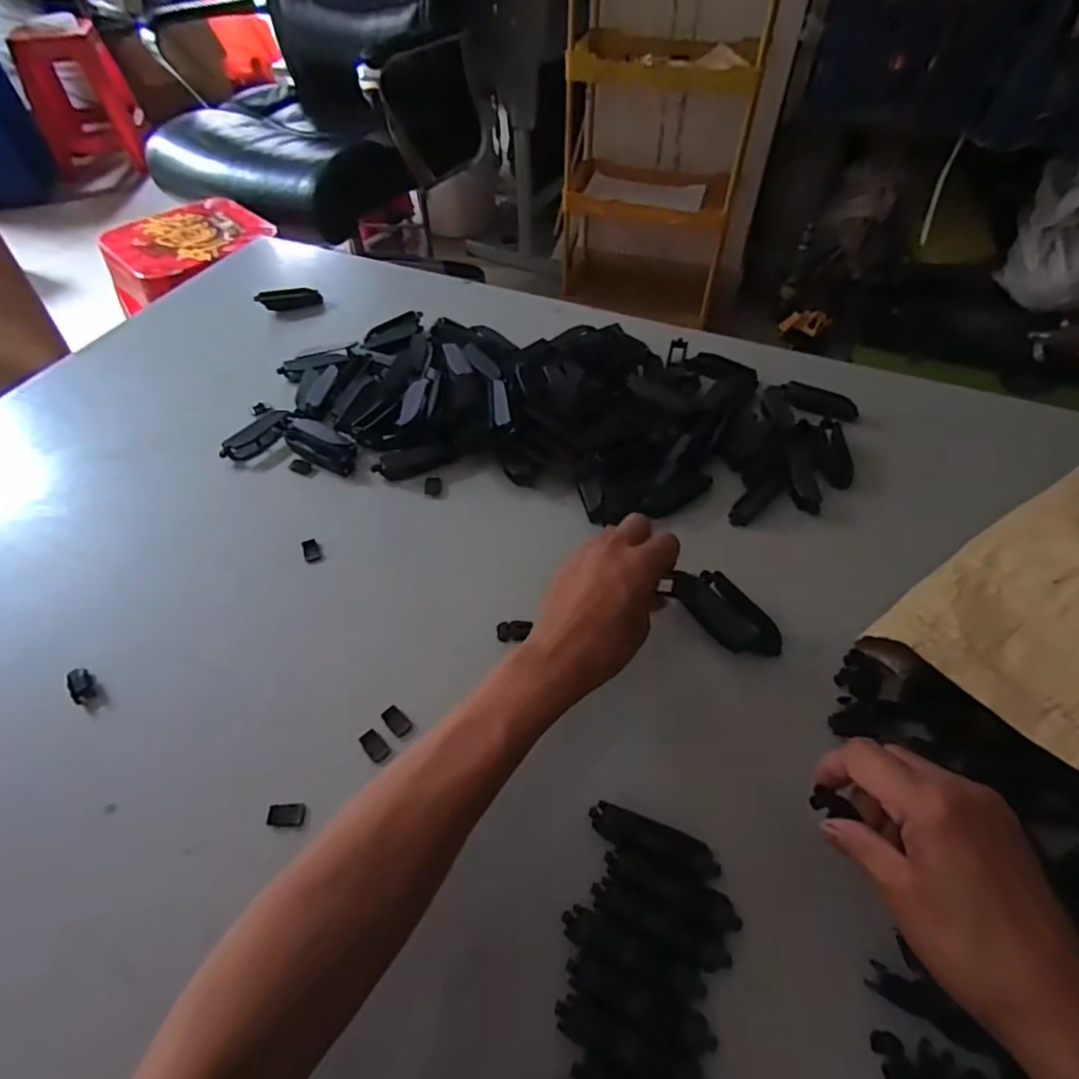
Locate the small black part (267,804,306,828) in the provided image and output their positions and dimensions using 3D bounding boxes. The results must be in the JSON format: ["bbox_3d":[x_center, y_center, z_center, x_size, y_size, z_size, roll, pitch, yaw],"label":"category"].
[{"bbox_3d":[-0.153,0.167,0.358,0.022,0.004,0.013,-2,51,0],"label":"small black part"}]

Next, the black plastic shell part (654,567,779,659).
[{"bbox_3d":[0.139,0.054,0.439,0.087,0.013,0.040,39,62,20],"label":"black plastic shell part"}]

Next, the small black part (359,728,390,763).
[{"bbox_3d":[-0.107,0.134,0.383,0.013,0.004,0.022,-34,58,-23],"label":"small black part"}]

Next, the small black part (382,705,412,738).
[{"bbox_3d":[-0.095,0.121,0.394,0.012,0.004,0.022,-37,59,-25],"label":"small black part"}]

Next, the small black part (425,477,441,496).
[{"bbox_3d":[-0.096,-0.049,0.530,0.015,0.004,0.021,-2,51,0],"label":"small black part"}]

